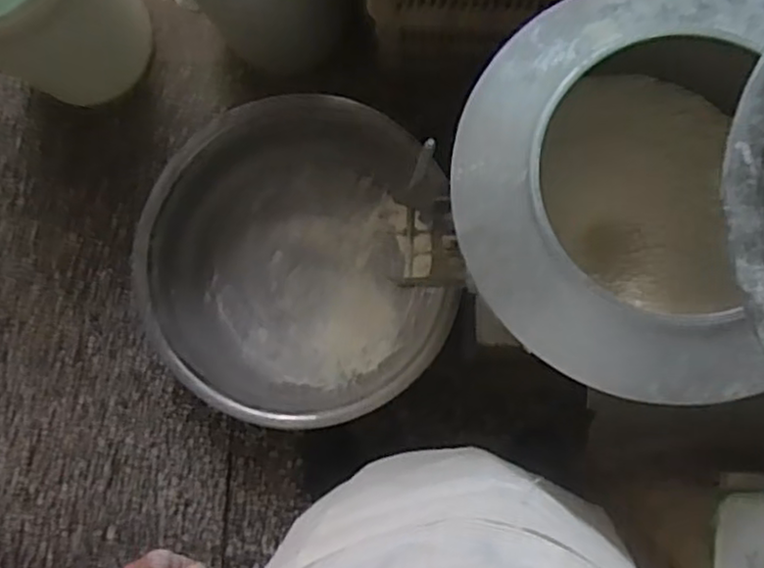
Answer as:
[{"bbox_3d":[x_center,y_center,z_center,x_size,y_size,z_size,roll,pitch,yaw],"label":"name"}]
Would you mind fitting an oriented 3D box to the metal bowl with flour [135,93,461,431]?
[{"bbox_3d":[-0.141,-0.050,1.239,0.517,0.208,0.563,-1,84,5],"label":"metal bowl with flour"}]

